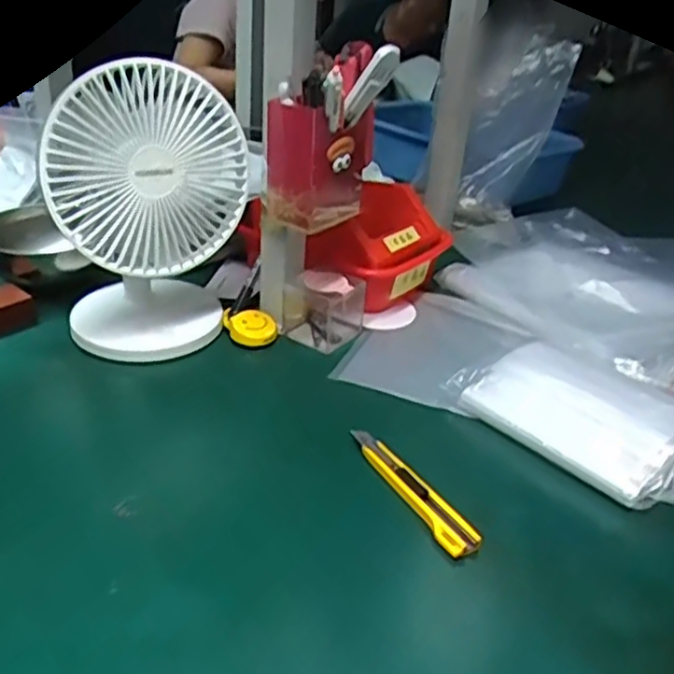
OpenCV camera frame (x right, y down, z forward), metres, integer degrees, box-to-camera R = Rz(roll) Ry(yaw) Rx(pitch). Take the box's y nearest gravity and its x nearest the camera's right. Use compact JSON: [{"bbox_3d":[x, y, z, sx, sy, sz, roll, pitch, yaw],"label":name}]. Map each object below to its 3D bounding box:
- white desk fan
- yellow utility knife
[{"bbox_3d":[-0.163,-0.116,0.643,0.161,0.218,0.131,-1,30,-9],"label":"white desk fan"},{"bbox_3d":[0.051,0.103,0.499,0.021,0.012,0.132,-12,33,-26],"label":"yellow utility knife"}]

